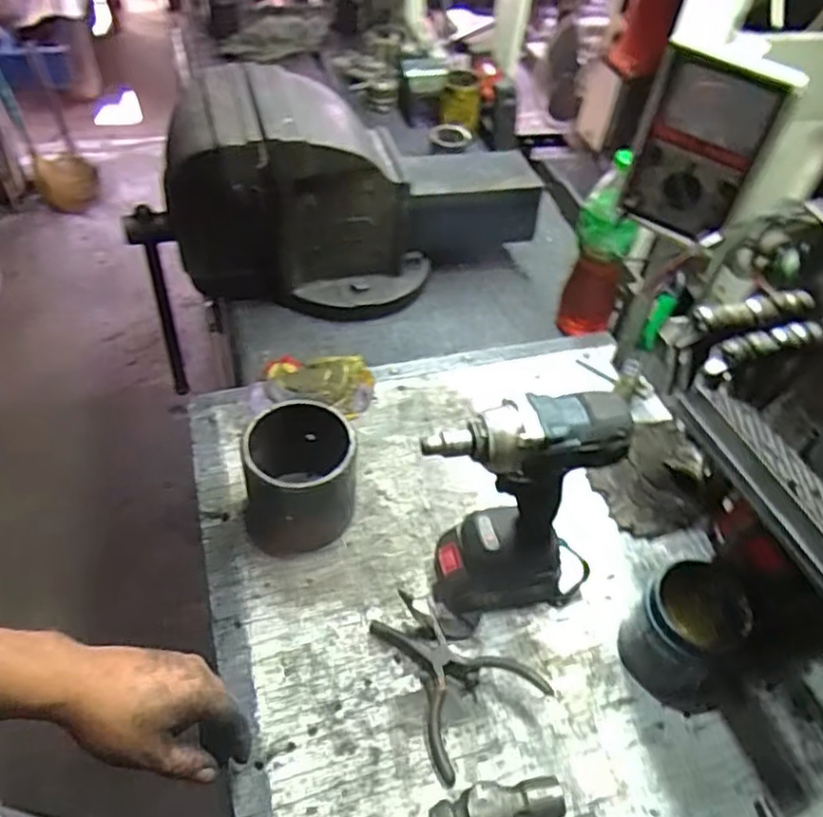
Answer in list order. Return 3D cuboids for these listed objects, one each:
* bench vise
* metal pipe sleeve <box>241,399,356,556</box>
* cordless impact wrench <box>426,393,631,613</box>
[{"bbox_3d":[-0.082,-0.299,0.945,0.563,0.255,0.207,-12,52,-16],"label":"bench vise"},{"bbox_3d":[-0.117,0.067,0.719,0.114,0.114,0.117,-7,51,-12],"label":"metal pipe sleeve"},{"bbox_3d":[0.092,0.092,0.630,0.162,0.234,0.083,-6,50,-11],"label":"cordless impact wrench"}]

